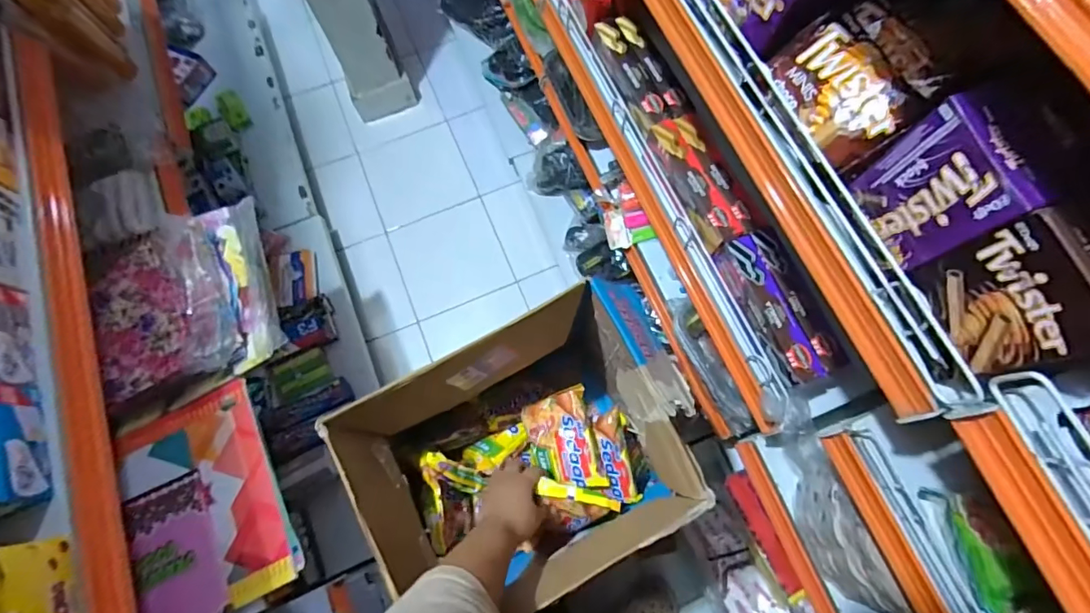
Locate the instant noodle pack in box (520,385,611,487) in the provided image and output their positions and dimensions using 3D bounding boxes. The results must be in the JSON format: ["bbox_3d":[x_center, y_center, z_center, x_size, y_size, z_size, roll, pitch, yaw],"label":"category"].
[{"bbox_3d":[0.027,0.197,0.701,0.101,0.030,0.138,-19,70,19],"label":"instant noodle pack in box"}]

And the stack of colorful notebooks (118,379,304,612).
[{"bbox_3d":[-0.500,0.294,0.702,0.228,0.038,0.305,-27,74,-7],"label":"stack of colorful notebooks"}]

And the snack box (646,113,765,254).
[{"bbox_3d":[0.235,-0.189,0.721,0.076,0.049,0.211,-24,74,-5],"label":"snack box"}]

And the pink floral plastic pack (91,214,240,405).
[{"bbox_3d":[-0.616,0.001,0.764,0.205,0.052,0.262,-21,74,-5],"label":"pink floral plastic pack"}]

